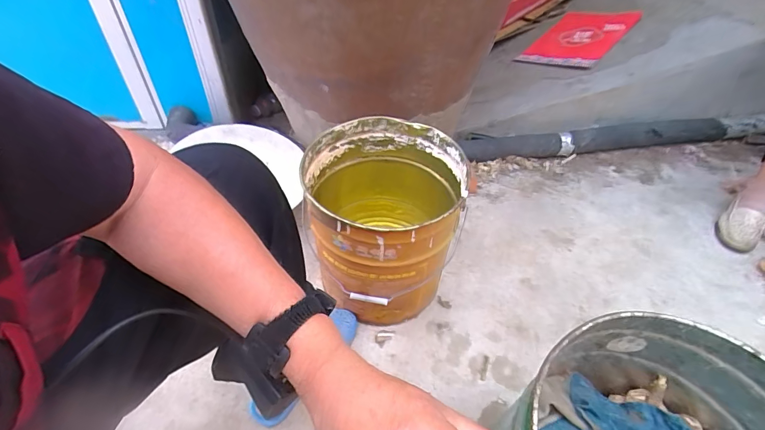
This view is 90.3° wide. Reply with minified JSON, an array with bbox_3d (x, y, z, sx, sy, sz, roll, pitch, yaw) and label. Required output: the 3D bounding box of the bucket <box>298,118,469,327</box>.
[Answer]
[{"bbox_3d":[0.000,0.000,0.783,0.290,0.283,0.317,2,47,-2],"label":"bucket"}]

